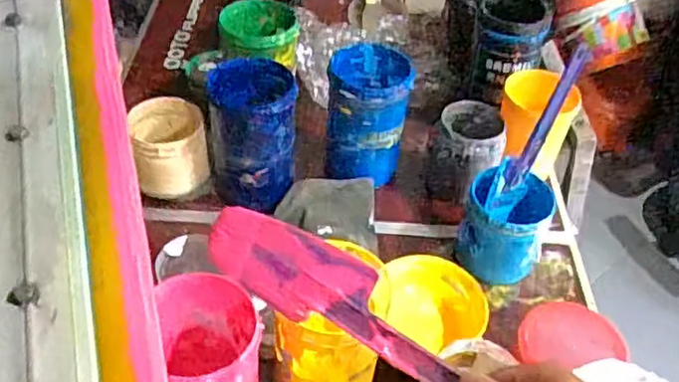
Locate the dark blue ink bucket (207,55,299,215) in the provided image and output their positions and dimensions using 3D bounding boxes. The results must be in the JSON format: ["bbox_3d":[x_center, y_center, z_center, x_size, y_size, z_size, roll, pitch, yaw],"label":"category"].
[{"bbox_3d":[-0.095,-0.059,0.752,0.090,0.143,0.088,-3,45,-9],"label":"dark blue ink bucket"}]

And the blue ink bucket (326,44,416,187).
[{"bbox_3d":[0.030,-0.094,0.811,0.093,0.121,0.103,0,45,-6],"label":"blue ink bucket"}]

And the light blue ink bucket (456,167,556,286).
[{"bbox_3d":[0.182,0.042,0.746,0.092,0.096,0.081,13,45,7],"label":"light blue ink bucket"}]

